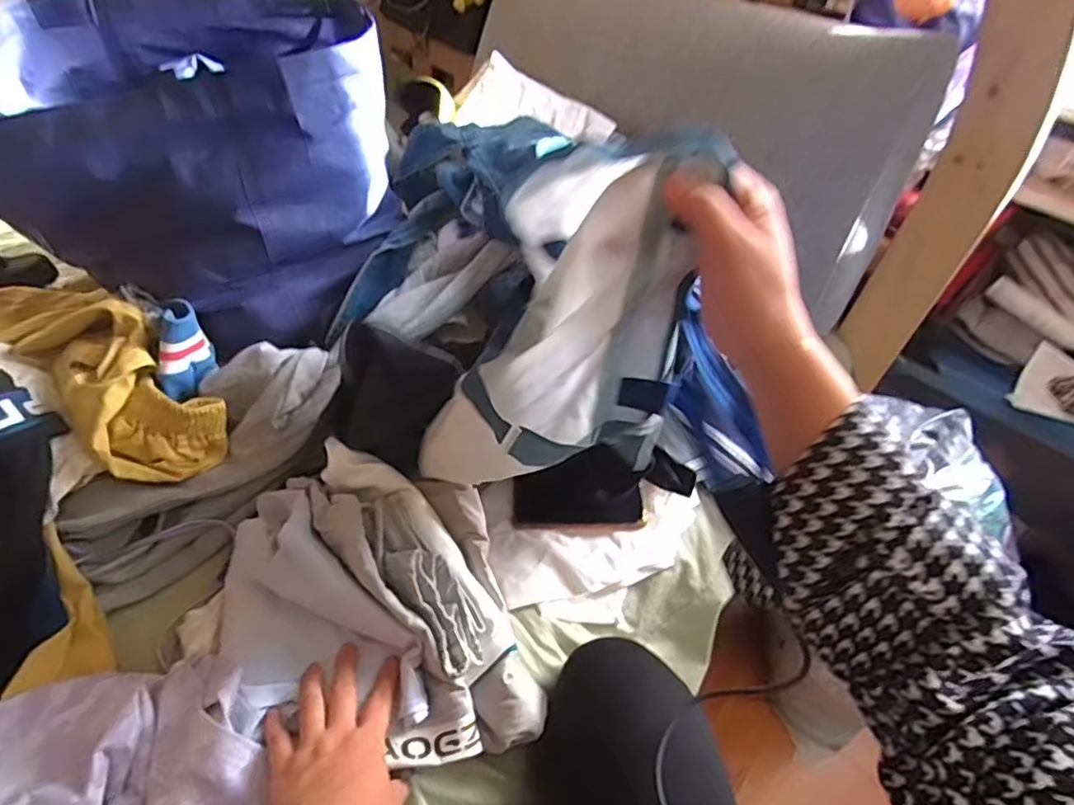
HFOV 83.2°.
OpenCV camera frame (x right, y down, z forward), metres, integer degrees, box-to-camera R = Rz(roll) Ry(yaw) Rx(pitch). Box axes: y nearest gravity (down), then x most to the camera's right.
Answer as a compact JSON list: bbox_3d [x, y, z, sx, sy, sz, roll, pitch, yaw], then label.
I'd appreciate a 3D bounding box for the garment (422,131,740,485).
[{"bbox_3d":[0.025,-0.030,0.434,0.124,0.328,0.098,2,43,-31],"label":"garment"}]

